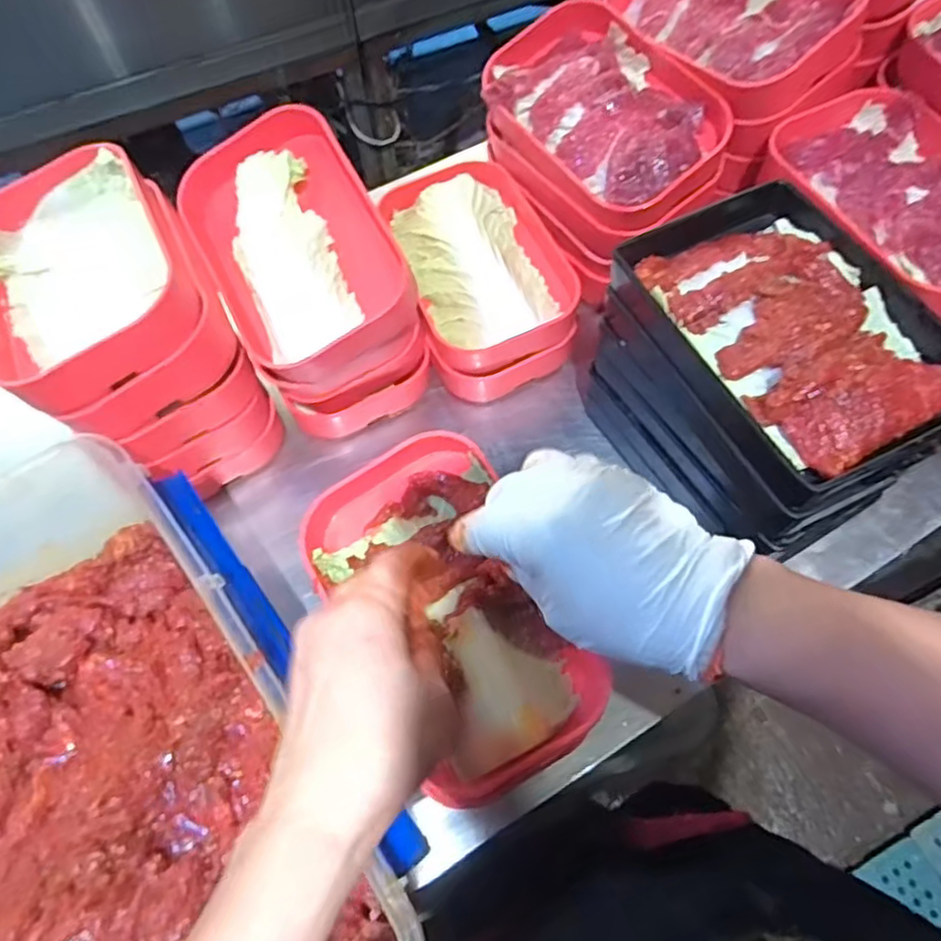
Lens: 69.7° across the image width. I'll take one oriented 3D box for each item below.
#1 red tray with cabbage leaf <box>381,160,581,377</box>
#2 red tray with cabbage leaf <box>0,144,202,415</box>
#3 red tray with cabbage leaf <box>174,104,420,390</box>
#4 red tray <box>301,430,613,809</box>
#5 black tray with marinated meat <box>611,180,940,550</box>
[{"bbox_3d":[0.010,-0.176,0.559,0.122,0.042,0.181,-17,63,-7],"label":"red tray with cabbage leaf"},{"bbox_3d":[-0.252,-0.130,0.426,0.123,0.044,0.190,-27,65,-12],"label":"red tray with cabbage leaf"},{"bbox_3d":[-0.130,-0.151,0.476,0.144,0.050,0.192,-27,91,3],"label":"red tray with cabbage leaf"},{"bbox_3d":[-0.010,0.081,0.393,0.113,0.045,0.196,-30,76,-13],"label":"red tray"},{"bbox_3d":[0.181,-0.077,0.393,0.136,0.048,0.204,-21,63,-9],"label":"black tray with marinated meat"}]

